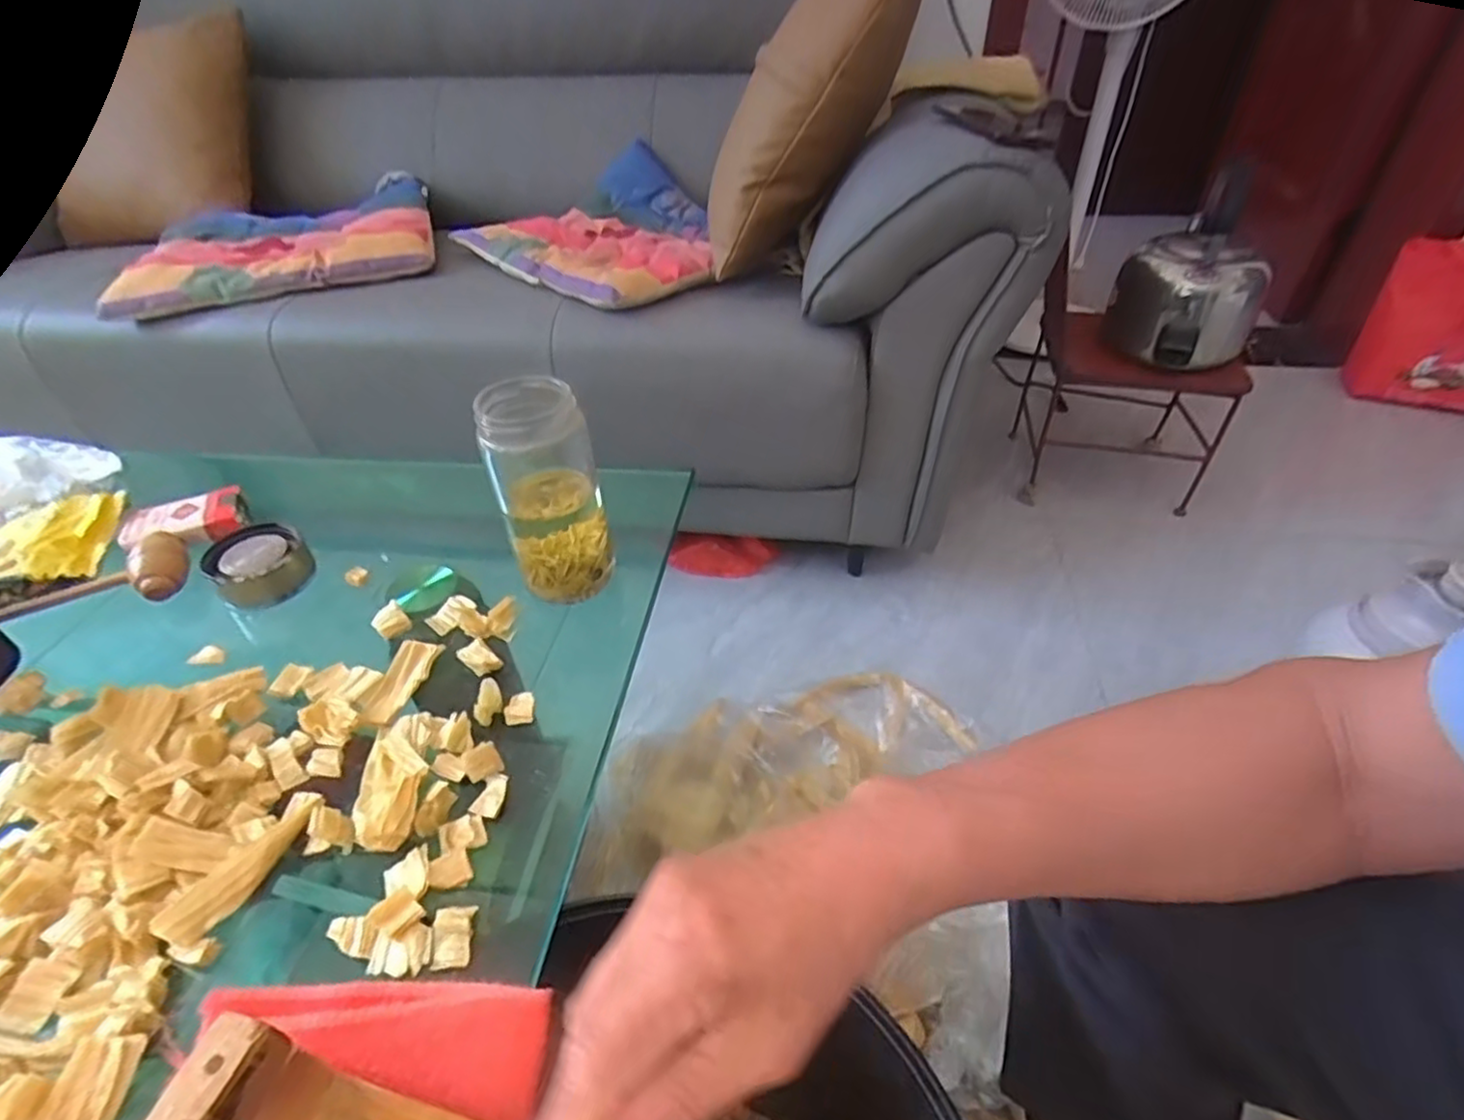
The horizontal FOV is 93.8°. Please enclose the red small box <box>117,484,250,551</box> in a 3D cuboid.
[{"bbox_3d":[-0.465,-0.034,0.584,0.091,0.020,0.046,-16,43,-15],"label":"red small box"}]

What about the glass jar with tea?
[{"bbox_3d":[-0.127,-0.046,0.482,0.069,0.150,0.065,-1,41,1],"label":"glass jar with tea"}]

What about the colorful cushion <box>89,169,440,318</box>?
[{"bbox_3d":[-0.715,-0.522,1.106,0.431,0.059,0.399,-14,42,-13],"label":"colorful cushion"}]

